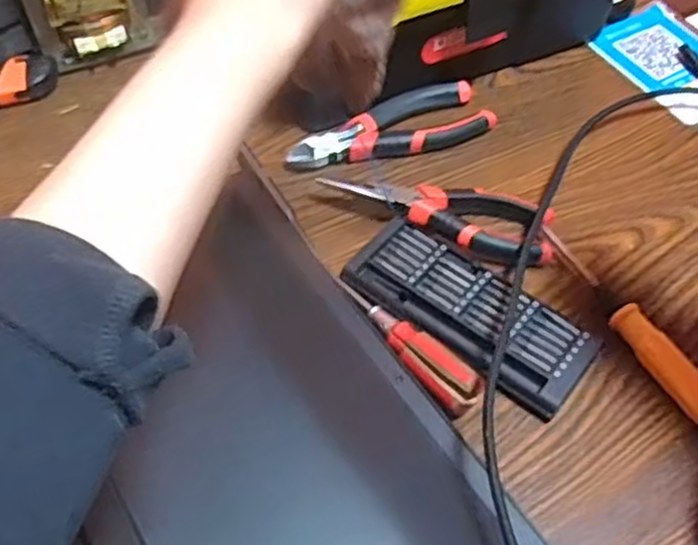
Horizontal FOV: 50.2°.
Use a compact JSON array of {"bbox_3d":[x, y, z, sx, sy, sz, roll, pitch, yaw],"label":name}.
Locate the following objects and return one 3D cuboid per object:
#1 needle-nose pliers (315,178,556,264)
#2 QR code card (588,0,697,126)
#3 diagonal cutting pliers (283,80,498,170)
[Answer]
[{"bbox_3d":[0.065,-0.047,0.505,0.152,0.021,0.053,18,55,12],"label":"needle-nose pliers"},{"bbox_3d":[0.273,-0.180,0.632,0.088,0.009,0.130,-28,58,-13],"label":"QR code card"},{"bbox_3d":[0.028,-0.106,0.554,0.155,0.020,0.053,-17,56,-13],"label":"diagonal cutting pliers"}]

